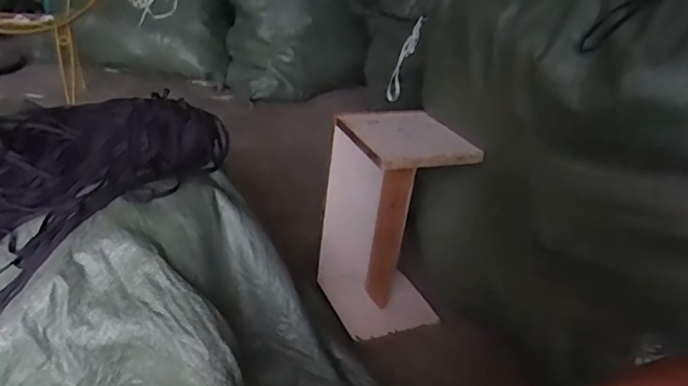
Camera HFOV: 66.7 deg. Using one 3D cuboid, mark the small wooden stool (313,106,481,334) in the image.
[{"bbox_3d":[0.095,0.088,1.078,0.243,0.455,0.202,-7,32,-25],"label":"small wooden stool"}]

